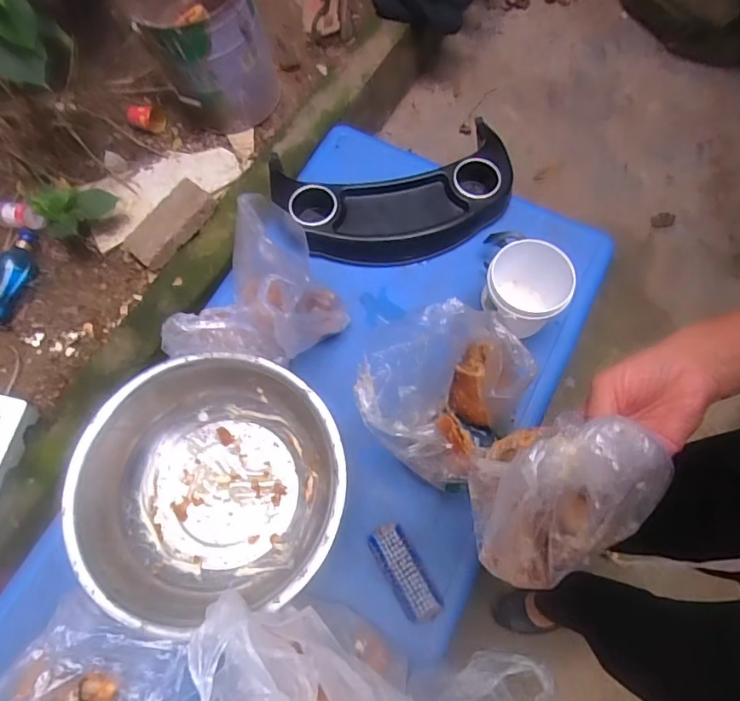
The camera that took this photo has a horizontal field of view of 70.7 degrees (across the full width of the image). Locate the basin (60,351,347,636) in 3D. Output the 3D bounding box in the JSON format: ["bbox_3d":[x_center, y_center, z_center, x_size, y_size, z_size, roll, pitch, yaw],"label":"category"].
[{"bbox_3d":[-0.220,0.192,0.754,0.360,0.120,0.351,-1,70,2],"label":"basin"}]

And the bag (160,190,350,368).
[{"bbox_3d":[-0.157,-0.076,0.792,0.191,0.154,0.266,30,73,12],"label":"bag"}]

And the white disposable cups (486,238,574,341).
[{"bbox_3d":[0.251,-0.091,0.856,0.115,0.136,0.134,31,74,12],"label":"white disposable cups"}]

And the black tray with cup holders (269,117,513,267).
[{"bbox_3d":[0.047,-0.290,0.952,0.431,0.066,0.263,-16,70,-4],"label":"black tray with cup holders"}]

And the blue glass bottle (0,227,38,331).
[{"bbox_3d":[-0.888,-0.180,1.288,0.081,0.065,0.260,19,86,9],"label":"blue glass bottle"}]

